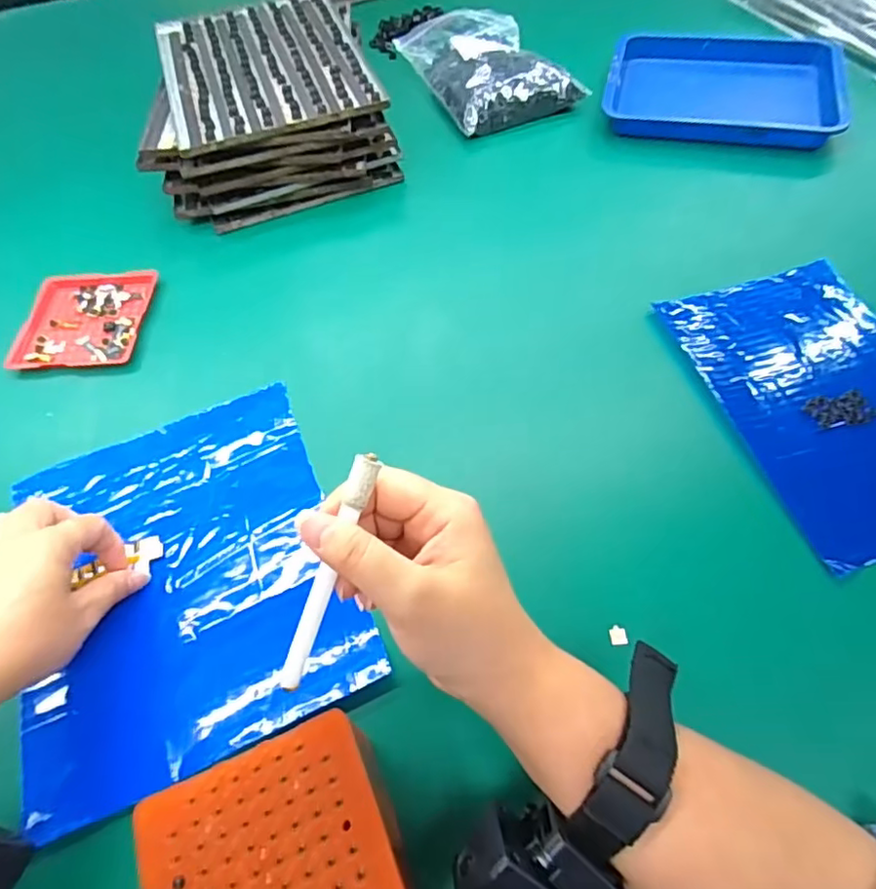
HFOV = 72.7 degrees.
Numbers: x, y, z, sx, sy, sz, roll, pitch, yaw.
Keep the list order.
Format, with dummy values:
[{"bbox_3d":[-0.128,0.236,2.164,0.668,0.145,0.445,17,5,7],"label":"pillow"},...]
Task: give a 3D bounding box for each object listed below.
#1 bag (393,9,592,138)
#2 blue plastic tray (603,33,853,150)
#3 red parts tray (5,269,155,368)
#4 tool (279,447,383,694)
[{"bbox_3d":[0.049,-0.411,0.636,0.131,0.042,0.205,-21,58,-9],"label":"bag"},{"bbox_3d":[0.277,-0.358,0.584,0.208,0.033,0.161,9,59,10],"label":"blue plastic tray"},{"bbox_3d":[-0.290,-0.104,0.490,0.099,0.011,0.099,-1,57,4],"label":"red parts tray"},{"bbox_3d":[-0.046,0.053,0.244,0.009,0.005,0.106,21,98,13],"label":"tool"}]

